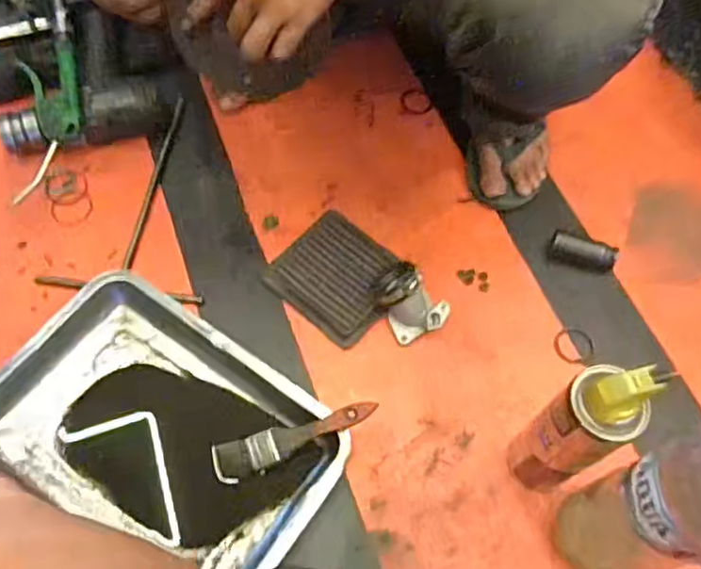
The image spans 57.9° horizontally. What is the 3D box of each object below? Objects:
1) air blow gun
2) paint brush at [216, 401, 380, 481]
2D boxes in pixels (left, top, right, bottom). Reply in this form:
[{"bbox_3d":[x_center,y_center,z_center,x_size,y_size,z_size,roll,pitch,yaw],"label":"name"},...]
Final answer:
[{"bbox_3d":[-0.377,-0.230,0.795,0.086,0.030,0.248,2,84,-1],"label":"air blow gun"},{"bbox_3d":[-0.054,0.154,0.636,0.166,0.021,0.039,-20,63,0],"label":"paint brush"}]

